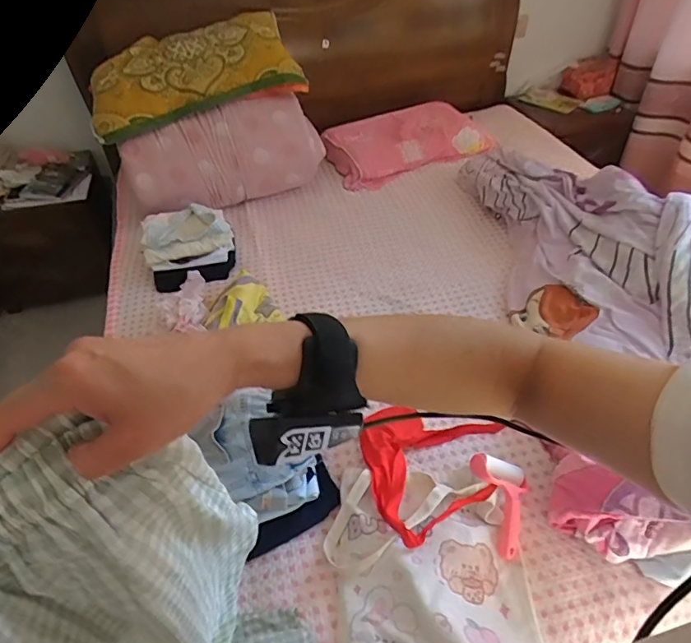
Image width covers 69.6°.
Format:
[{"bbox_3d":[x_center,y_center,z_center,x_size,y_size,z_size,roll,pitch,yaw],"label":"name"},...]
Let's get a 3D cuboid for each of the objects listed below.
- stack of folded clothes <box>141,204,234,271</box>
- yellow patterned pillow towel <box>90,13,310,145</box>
[{"bbox_3d":[-0.481,-0.255,1.532,0.253,0.162,0.205,-13,45,-10],"label":"stack of folded clothes"},{"bbox_3d":[-0.524,-0.852,1.696,0.682,0.206,0.323,-18,46,-15],"label":"yellow patterned pillow towel"}]

